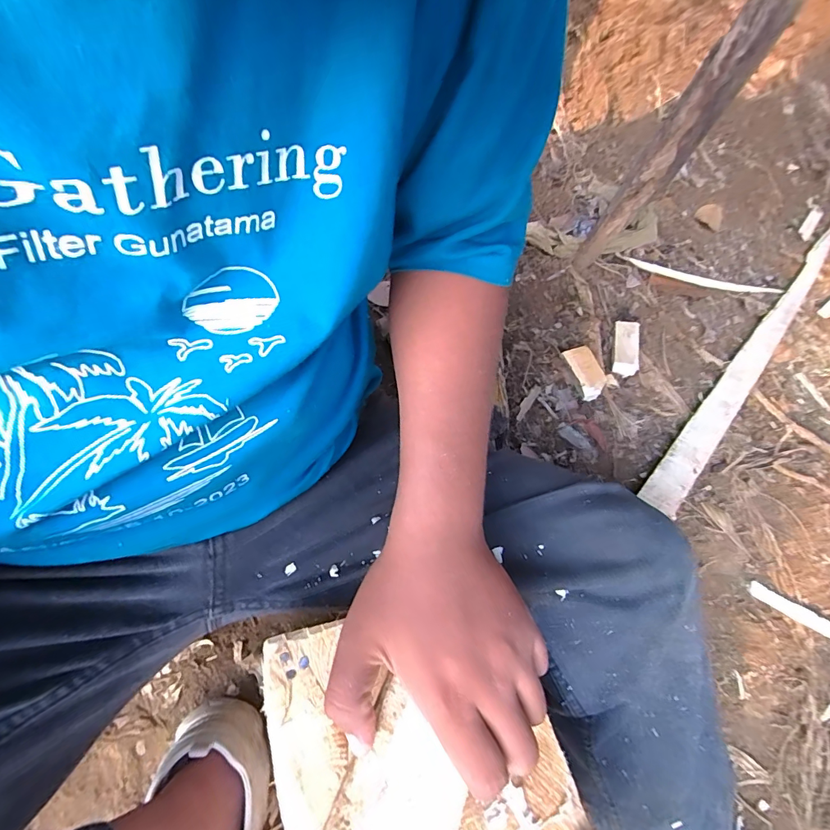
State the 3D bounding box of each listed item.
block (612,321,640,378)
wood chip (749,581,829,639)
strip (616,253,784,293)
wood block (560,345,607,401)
[{"bbox_3d":[0.355,-0.114,0.712,0.037,0.025,0.092,9,77,4],"label":"block"},{"bbox_3d":[0.570,0.295,0.616,0.198,0.009,0.027,29,55,-3],"label":"wood chip"},{"bbox_3d":[0.627,-0.288,0.907,0.516,0.026,0.025,-1,51,-27],"label":"strip"},{"bbox_3d":[0.271,-0.069,0.676,0.042,0.022,0.086,-16,75,-14],"label":"wood block"}]

